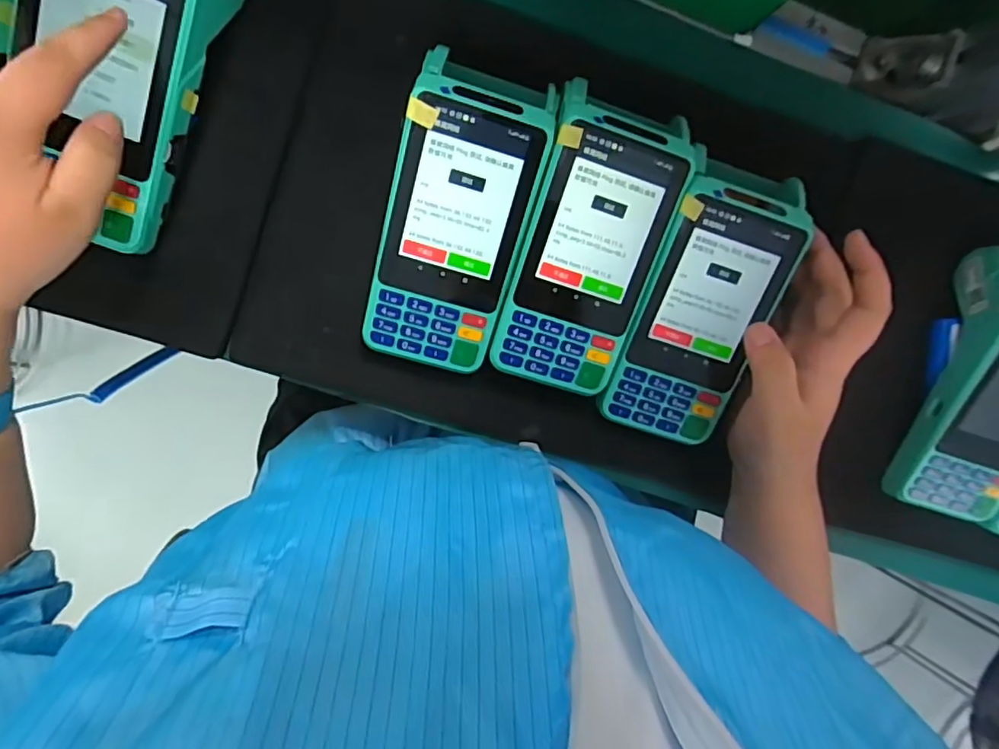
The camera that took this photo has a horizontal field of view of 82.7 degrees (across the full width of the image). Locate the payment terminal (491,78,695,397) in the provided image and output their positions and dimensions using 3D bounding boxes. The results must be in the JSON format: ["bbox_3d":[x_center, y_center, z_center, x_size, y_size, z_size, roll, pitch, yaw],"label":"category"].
[{"bbox_3d":[0.050,-0.071,0.324,0.075,0.031,0.159,14,105,-8],"label":"payment terminal"}]

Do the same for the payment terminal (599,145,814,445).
[{"bbox_3d":[0.118,-0.041,0.338,0.072,0.034,0.159,17,107,-8],"label":"payment terminal"}]

